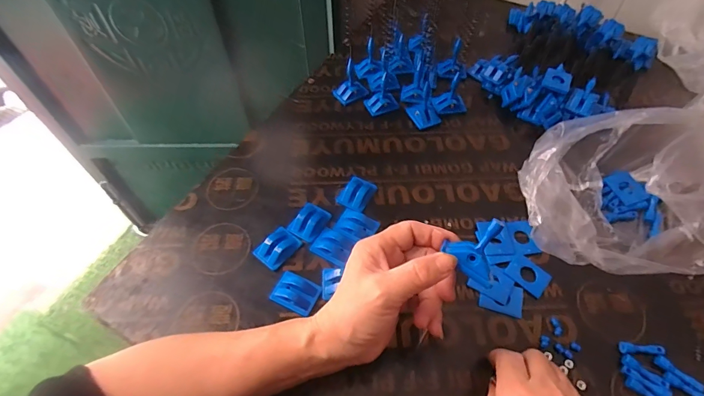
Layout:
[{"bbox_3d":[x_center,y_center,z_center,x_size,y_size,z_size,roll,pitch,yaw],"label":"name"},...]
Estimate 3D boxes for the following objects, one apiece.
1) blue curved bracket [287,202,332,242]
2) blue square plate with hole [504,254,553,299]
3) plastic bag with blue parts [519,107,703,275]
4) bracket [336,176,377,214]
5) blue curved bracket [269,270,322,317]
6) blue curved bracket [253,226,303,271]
[{"bbox_3d":[-0.049,0.026,0.434,0.034,0.012,0.044,25,59,18],"label":"blue curved bracket"},{"bbox_3d":[0.185,0.080,0.395,0.041,0.004,0.033,38,64,24],"label":"blue square plate with hole"},{"bbox_3d":[0.282,-0.011,0.399,0.217,0.100,0.168,4,55,4],"label":"plastic bag with blue parts"},{"bbox_3d":[0.006,-0.007,0.457,0.037,0.016,0.046,25,59,18],"label":"bracket"},{"bbox_3d":[-0.058,0.098,0.389,0.046,0.008,0.035,21,58,15],"label":"blue curved bracket"},{"bbox_3d":[-0.082,0.054,0.414,0.034,0.008,0.044,34,62,22],"label":"blue curved bracket"}]

